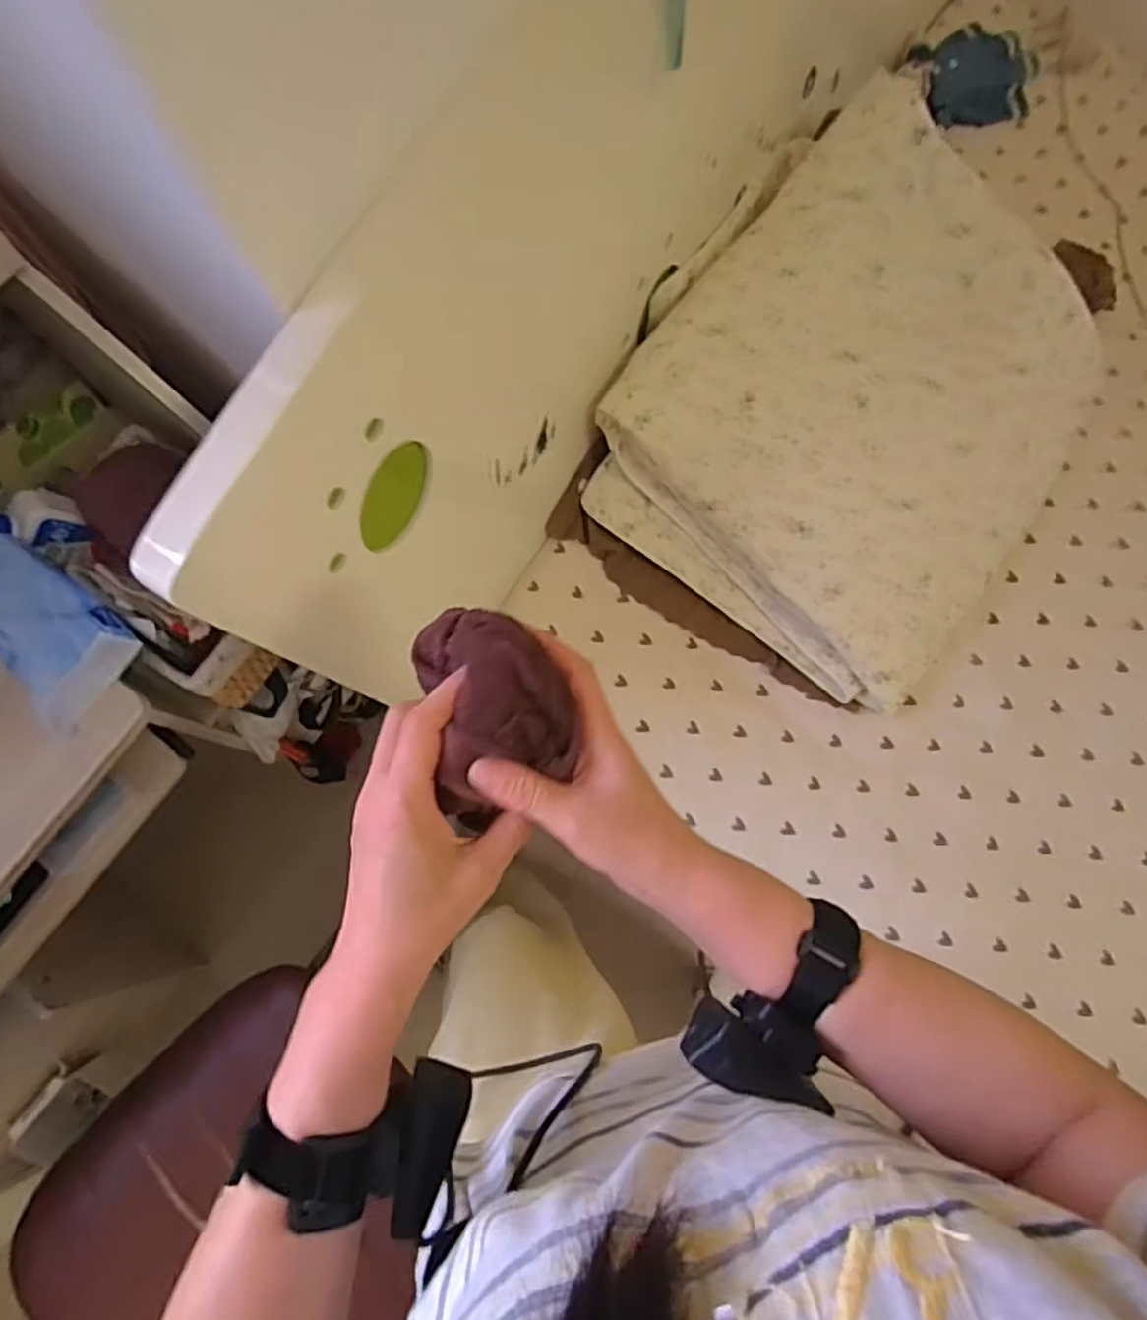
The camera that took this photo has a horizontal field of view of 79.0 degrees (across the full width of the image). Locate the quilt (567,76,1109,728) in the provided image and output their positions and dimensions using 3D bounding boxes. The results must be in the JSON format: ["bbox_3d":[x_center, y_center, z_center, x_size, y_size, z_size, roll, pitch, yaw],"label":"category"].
[{"bbox_3d":[0.374,-0.325,0.872,0.522,0.186,0.644,33,78,9],"label":"quilt"}]

